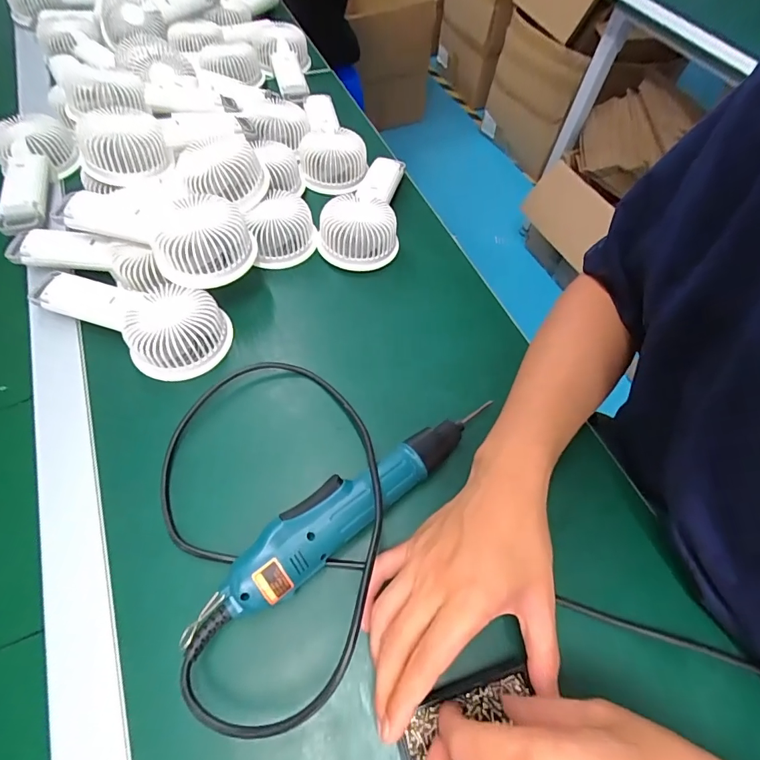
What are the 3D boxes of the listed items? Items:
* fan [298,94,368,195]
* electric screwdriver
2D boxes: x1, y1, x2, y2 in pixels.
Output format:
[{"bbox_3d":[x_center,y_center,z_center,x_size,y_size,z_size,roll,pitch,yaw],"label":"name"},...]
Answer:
[{"bbox_3d":[-0.061,-0.303,0.533,0.082,0.040,0.153,-4,60,-7],"label":"fan"},{"bbox_3d":[-0.018,0.091,0.314,0.266,0.049,0.043,-36,68,-22],"label":"electric screwdriver"}]

